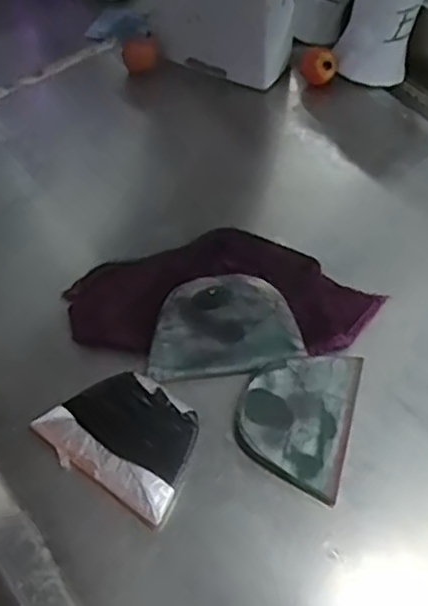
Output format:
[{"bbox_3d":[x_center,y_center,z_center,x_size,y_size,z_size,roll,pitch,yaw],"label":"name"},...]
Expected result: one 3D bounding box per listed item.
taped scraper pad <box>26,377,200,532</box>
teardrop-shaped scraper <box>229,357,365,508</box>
[{"bbox_3d":[-0.047,0.068,0.372,0.082,0.007,0.062,27,63,21],"label":"taped scraper pad"},{"bbox_3d":[0.042,0.057,0.372,0.059,0.005,0.080,12,58,13],"label":"teardrop-shaped scraper"}]

